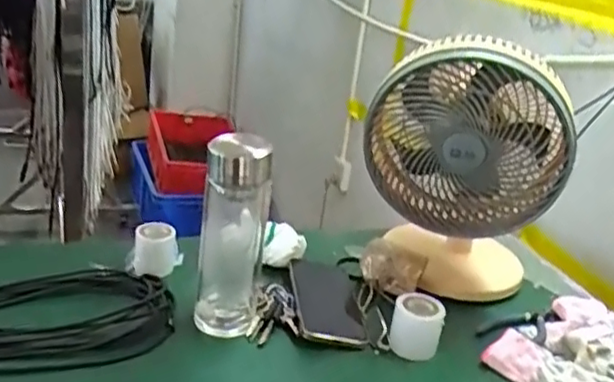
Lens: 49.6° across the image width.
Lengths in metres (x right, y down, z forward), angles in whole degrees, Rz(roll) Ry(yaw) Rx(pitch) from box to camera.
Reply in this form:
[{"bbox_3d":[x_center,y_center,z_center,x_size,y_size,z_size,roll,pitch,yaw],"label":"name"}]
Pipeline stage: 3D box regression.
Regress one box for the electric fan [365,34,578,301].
[{"bbox_3d":[0.186,-0.014,0.812,0.221,0.323,0.147,13,22,14],"label":"electric fan"}]

